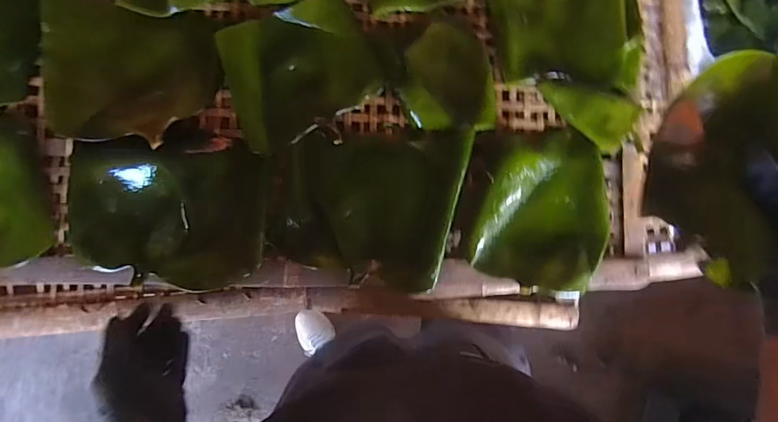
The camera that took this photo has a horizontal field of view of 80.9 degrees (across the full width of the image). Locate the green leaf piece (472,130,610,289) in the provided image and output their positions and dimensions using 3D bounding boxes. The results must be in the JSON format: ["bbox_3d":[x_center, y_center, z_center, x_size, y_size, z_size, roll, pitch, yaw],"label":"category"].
[{"bbox_3d":[0.190,-0.003,0.574,0.168,0.019,0.193,2,88,-1],"label":"green leaf piece"}]

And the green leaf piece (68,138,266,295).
[{"bbox_3d":[-0.257,0.006,0.553,0.226,0.062,0.174,3,88,-1],"label":"green leaf piece"}]

